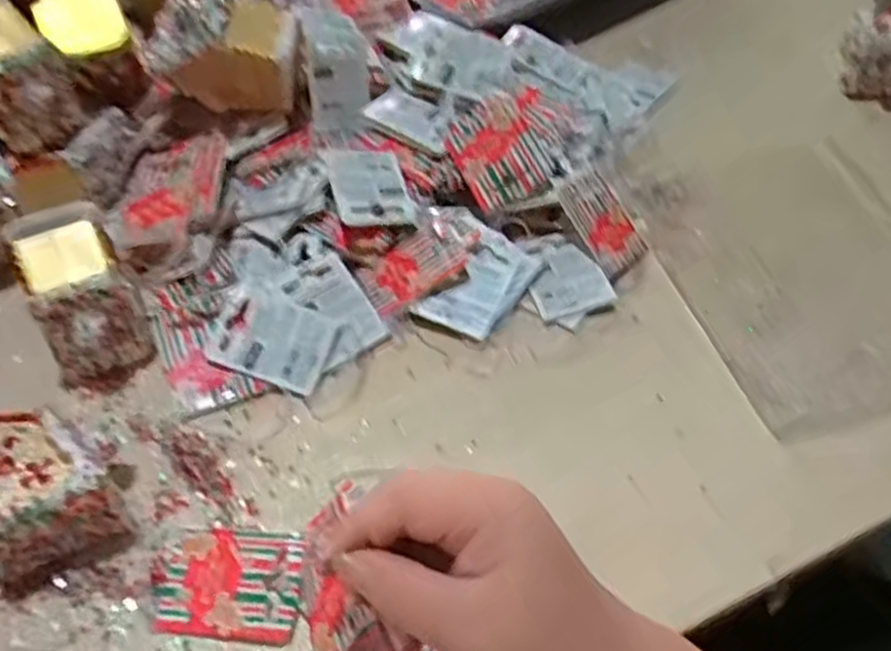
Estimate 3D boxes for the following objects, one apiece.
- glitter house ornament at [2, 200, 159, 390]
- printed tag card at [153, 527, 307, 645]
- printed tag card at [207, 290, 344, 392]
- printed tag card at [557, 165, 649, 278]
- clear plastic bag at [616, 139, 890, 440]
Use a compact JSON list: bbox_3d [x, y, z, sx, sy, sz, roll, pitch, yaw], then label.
[{"bbox_3d":[-0.187,-0.016,0.397,0.047,0.066,0.064,-23,55,-18],"label":"glitter house ornament"},{"bbox_3d":[-0.094,0.110,0.331,0.064,0.004,0.045,2,60,8],"label":"printed tag card"},{"bbox_3d":[-0.089,0.007,0.403,0.056,0.004,0.046,22,70,0],"label":"printed tag card"},{"bbox_3d":[0.093,-0.064,0.460,0.043,0.009,0.066,-25,80,-33],"label":"printed tag card"},{"bbox_3d":[0.216,-0.037,0.454,0.166,0.011,0.194,-15,54,-13],"label":"clear plastic bag"}]

